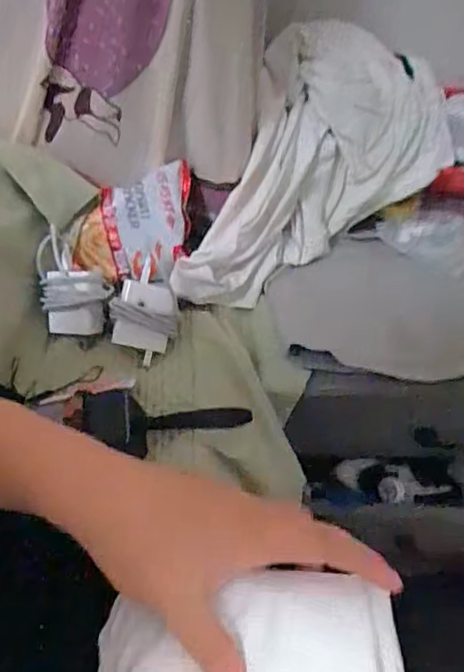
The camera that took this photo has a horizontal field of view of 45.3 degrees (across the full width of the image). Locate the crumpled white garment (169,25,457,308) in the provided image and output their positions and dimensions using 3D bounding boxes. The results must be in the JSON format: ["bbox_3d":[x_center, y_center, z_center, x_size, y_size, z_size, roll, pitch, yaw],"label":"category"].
[{"bbox_3d":[0.097,-0.182,0.569,0.222,0.177,0.315,13,55,14],"label":"crumpled white garment"}]

